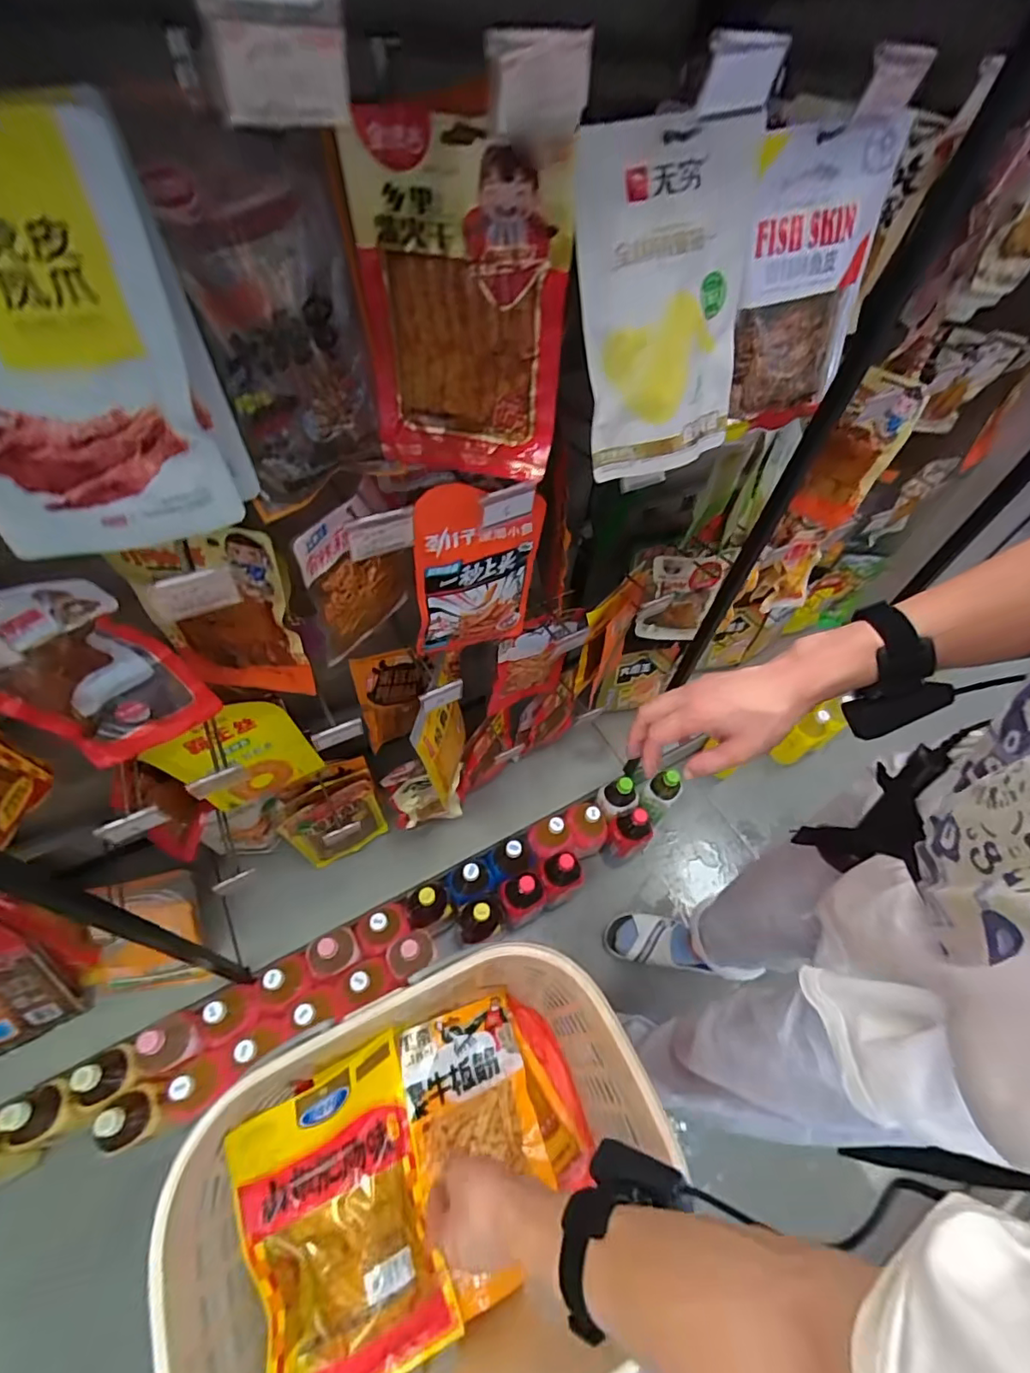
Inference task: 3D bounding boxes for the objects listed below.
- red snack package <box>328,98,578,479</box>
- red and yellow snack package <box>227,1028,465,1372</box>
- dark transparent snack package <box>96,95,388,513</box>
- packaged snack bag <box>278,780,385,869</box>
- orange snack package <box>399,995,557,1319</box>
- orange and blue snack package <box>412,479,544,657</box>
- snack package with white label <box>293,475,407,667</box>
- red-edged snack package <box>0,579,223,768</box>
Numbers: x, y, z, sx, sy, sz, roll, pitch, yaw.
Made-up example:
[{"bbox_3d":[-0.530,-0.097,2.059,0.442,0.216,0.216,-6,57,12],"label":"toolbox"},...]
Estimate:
[{"bbox_3d":[-0.046,-0.302,0.444,0.168,0.241,0.043,11,54,3],"label":"red snack package"},{"bbox_3d":[-0.159,0.493,0.493,0.154,0.054,0.241,-10,66,-27],"label":"red and yellow snack package"},{"bbox_3d":[-0.185,-0.291,0.433,0.127,0.253,0.033,-28,51,-20],"label":"dark transparent snack package"},{"bbox_3d":[-0.337,0.266,1.016,0.161,0.237,0.028,-29,62,-23],"label":"packaged snack bag"},{"bbox_3d":[-0.037,0.481,0.577,0.144,0.029,0.233,0,58,-33],"label":"orange snack package"},{"bbox_3d":[-0.043,-0.131,0.639,0.149,0.239,0.017,-16,57,-16],"label":"orange and blue snack package"},{"bbox_3d":[-0.176,-0.126,0.609,0.026,0.198,0.138,32,57,16],"label":"snack package with white label"},{"bbox_3d":[-0.417,-0.010,0.528,0.153,0.225,0.036,-25,60,-21],"label":"red-edged snack package"}]

